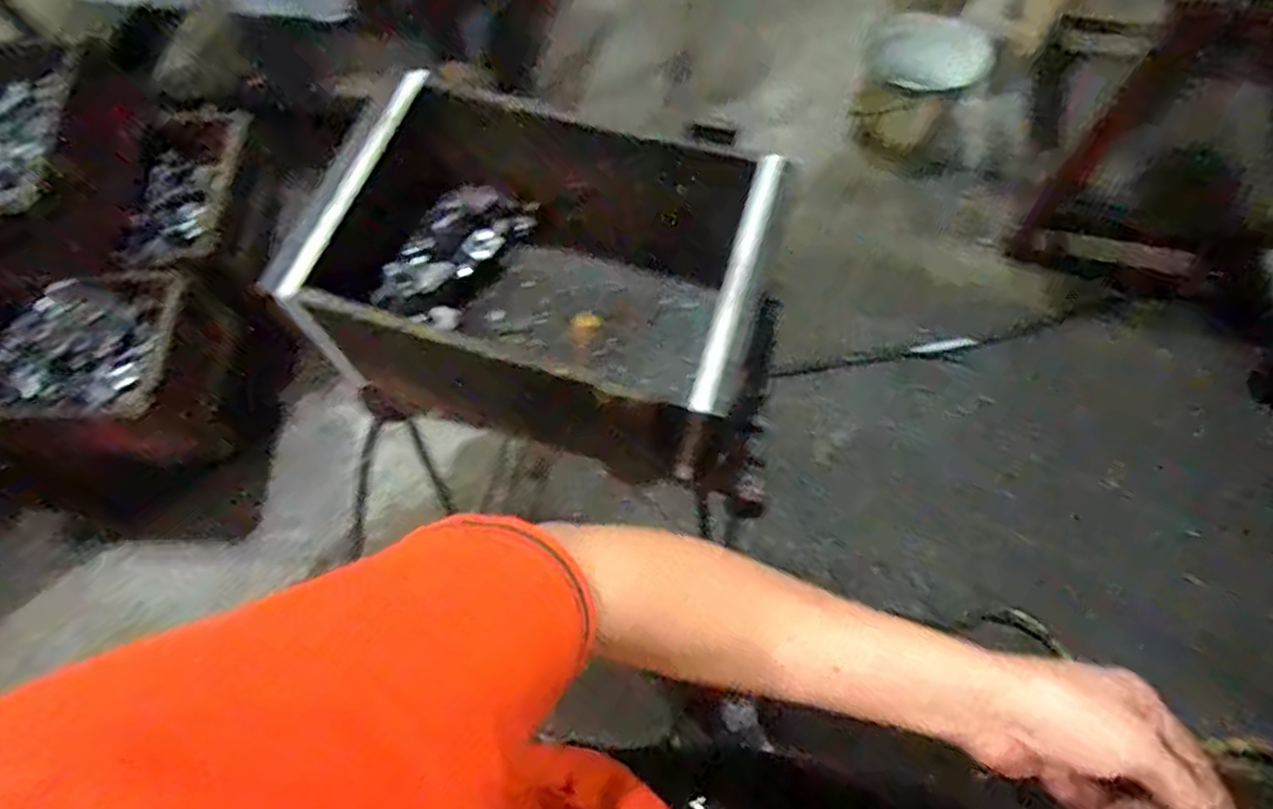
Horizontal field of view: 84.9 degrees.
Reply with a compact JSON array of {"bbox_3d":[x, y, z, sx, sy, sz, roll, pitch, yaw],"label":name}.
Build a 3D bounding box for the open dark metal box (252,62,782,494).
[{"bbox_3d":[-0.062,-0.099,0.617,0.346,0.209,0.265,19,68,9],"label":"open dark metal box"}]

